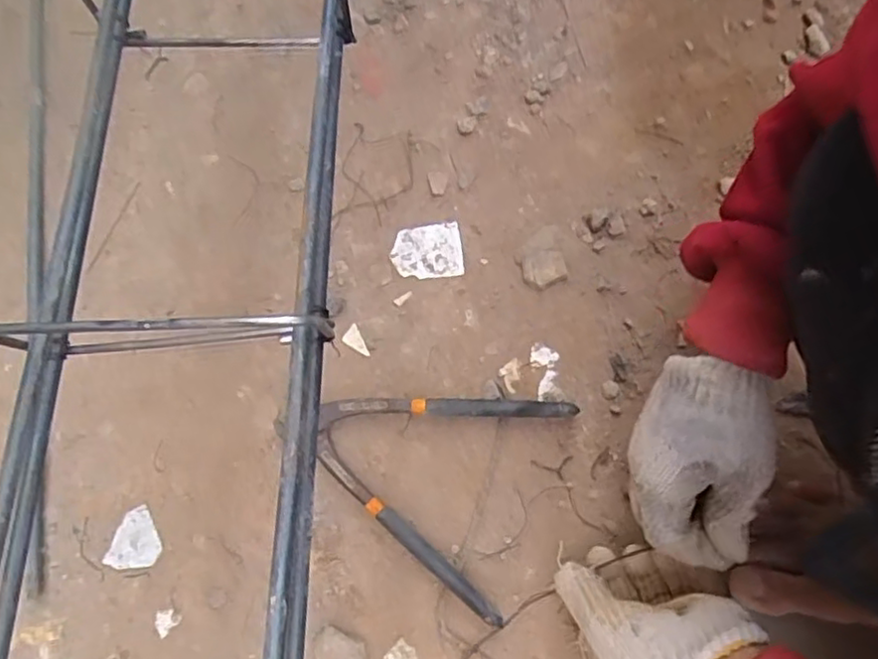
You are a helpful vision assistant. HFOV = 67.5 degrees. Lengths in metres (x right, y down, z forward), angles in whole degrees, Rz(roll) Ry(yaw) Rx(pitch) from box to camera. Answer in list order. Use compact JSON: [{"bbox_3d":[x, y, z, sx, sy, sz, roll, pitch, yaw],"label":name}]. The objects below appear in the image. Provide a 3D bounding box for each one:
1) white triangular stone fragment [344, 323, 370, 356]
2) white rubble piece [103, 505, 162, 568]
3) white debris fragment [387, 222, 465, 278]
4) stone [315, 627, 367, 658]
[{"bbox_3d":[-0.069,0.010,0.539,0.016,0.004,0.031,-25,72,-7],"label":"white triangular stone fragment"},{"bbox_3d":[-0.228,0.161,0.500,0.037,0.004,0.047,22,73,9],"label":"white rubble piece"},{"bbox_3d":[-0.010,-0.067,0.561,0.059,0.005,0.048,-8,71,-1],"label":"white debris fragment"},{"bbox_3d":[-0.070,0.231,0.462,0.039,0.015,0.029,21,73,9],"label":"stone"}]

